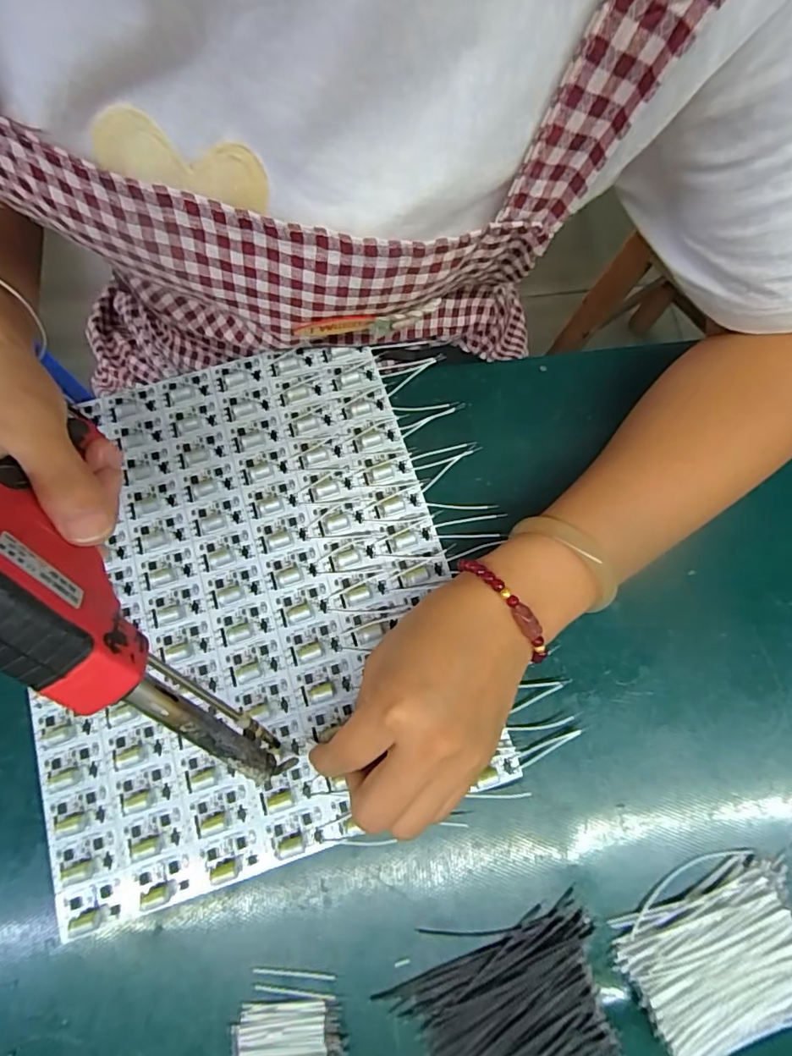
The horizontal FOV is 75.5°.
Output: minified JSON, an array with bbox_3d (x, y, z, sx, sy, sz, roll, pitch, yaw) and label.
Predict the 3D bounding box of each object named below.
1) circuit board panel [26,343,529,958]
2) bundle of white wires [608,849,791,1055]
[{"bbox_3d":[-0.093,0.035,0.298,0.240,0.008,0.286,-17,75,-5],"label":"circuit board panel"},{"bbox_3d":[0.158,0.208,0.249,0.092,0.013,0.070,-18,75,-5],"label":"bundle of white wires"}]

